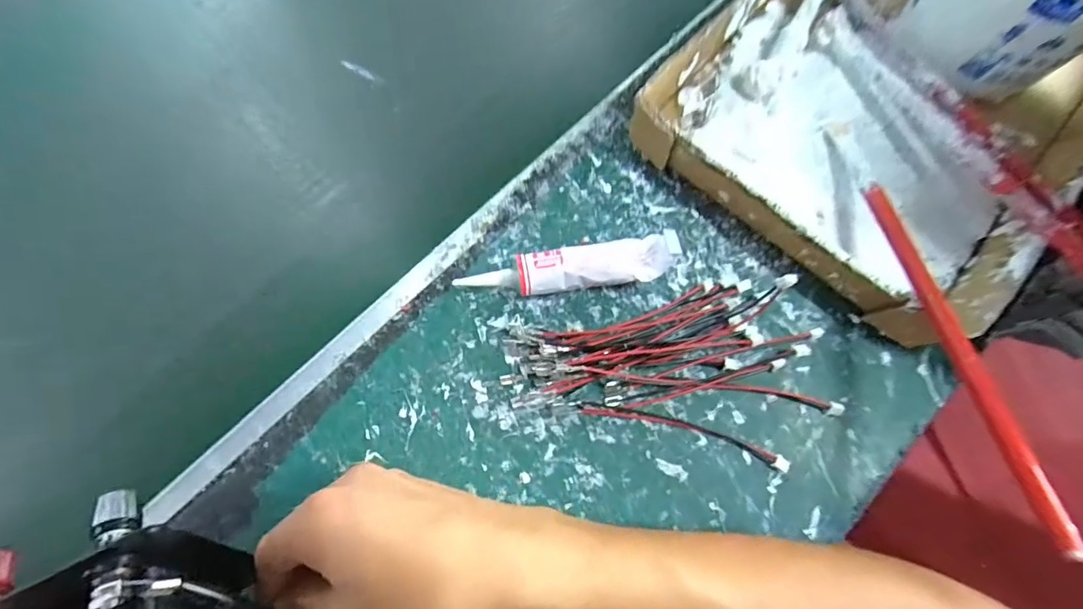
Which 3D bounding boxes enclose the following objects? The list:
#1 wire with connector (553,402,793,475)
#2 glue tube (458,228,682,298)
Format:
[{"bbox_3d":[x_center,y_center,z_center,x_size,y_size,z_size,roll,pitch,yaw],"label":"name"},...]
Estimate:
[{"bbox_3d":[0.073,0.071,0.275,0.132,0.009,0.013,13,73,5],"label":"wire with connector"},{"bbox_3d":[0.019,-0.021,0.296,0.133,0.024,0.030,-10,72,-2],"label":"glue tube"}]

